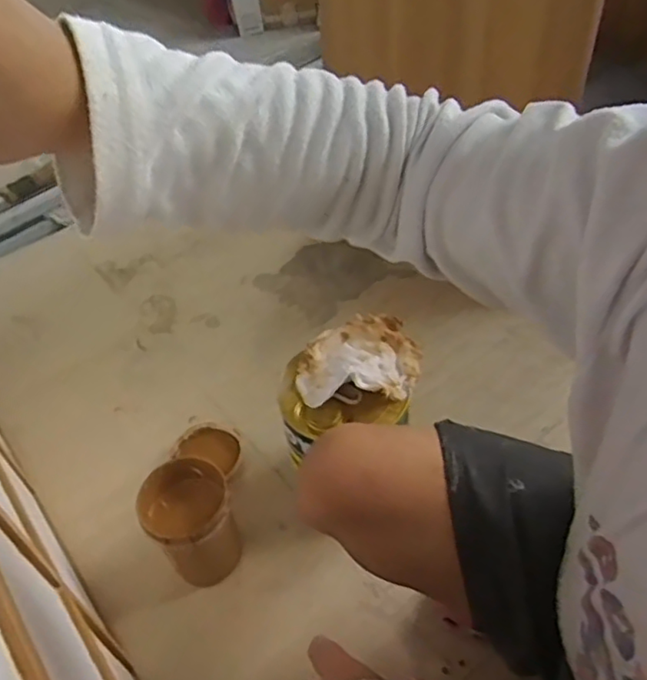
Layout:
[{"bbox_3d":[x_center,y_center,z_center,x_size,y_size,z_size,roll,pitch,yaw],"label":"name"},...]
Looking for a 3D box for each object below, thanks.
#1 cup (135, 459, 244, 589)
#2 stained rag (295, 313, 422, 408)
[{"bbox_3d":[-0.166,0.241,0.785,0.105,0.147,0.116,-22,49,-15],"label":"cup"},{"bbox_3d":[0.043,0.019,0.766,0.153,0.048,0.142,1,47,6],"label":"stained rag"}]

